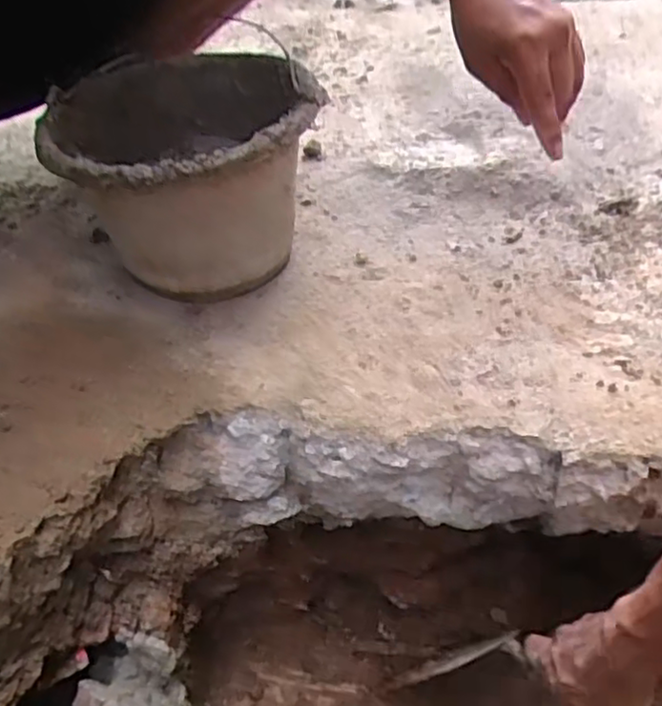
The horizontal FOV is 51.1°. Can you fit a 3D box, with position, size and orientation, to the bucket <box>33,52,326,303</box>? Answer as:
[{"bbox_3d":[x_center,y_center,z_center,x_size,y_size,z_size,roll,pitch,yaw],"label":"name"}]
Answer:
[{"bbox_3d":[-0.125,-0.152,0.627,0.217,0.159,0.234,-17,43,-15],"label":"bucket"}]

